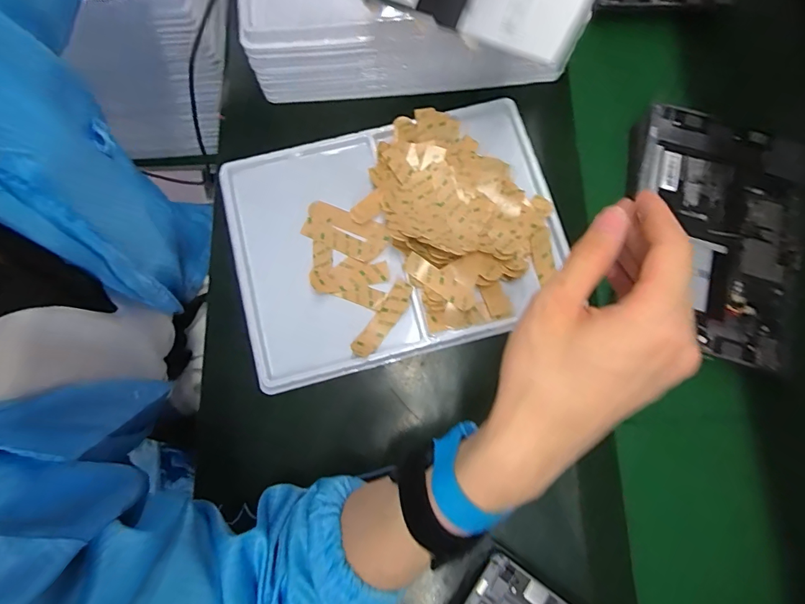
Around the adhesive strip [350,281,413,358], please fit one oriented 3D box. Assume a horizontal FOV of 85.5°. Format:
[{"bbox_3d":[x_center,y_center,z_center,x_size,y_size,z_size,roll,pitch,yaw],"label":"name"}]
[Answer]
[{"bbox_3d":[-0.019,0.017,0.419,0.022,0.010,0.082,35,79,5],"label":"adhesive strip"}]

